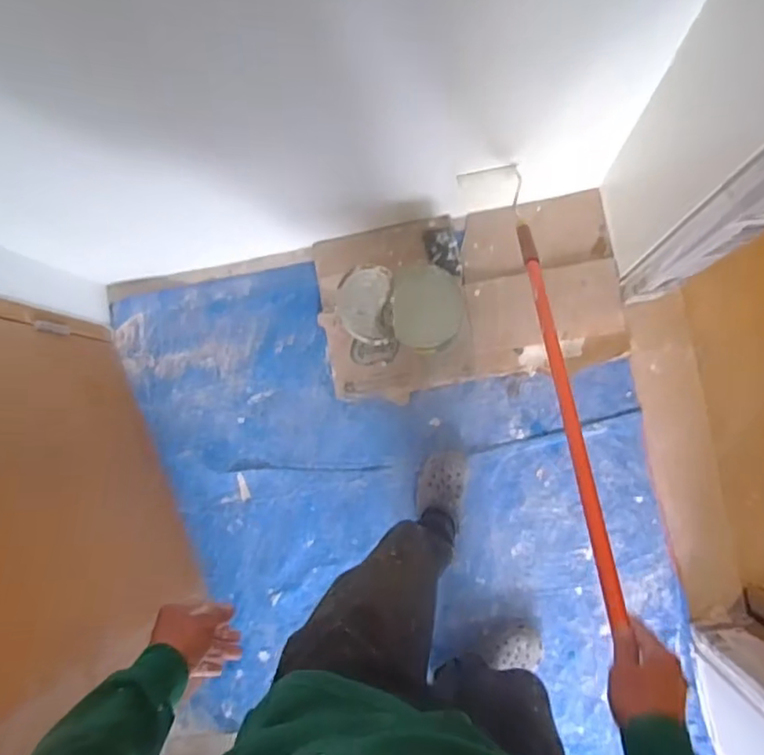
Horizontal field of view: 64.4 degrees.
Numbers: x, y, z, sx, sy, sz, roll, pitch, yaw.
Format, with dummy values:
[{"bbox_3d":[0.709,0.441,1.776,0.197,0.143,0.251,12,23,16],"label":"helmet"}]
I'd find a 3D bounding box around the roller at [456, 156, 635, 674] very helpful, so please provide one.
[{"bbox_3d":[0.224,-0.068,0.904,0.103,0.055,0.866,-8,48,6],"label":"roller"}]

